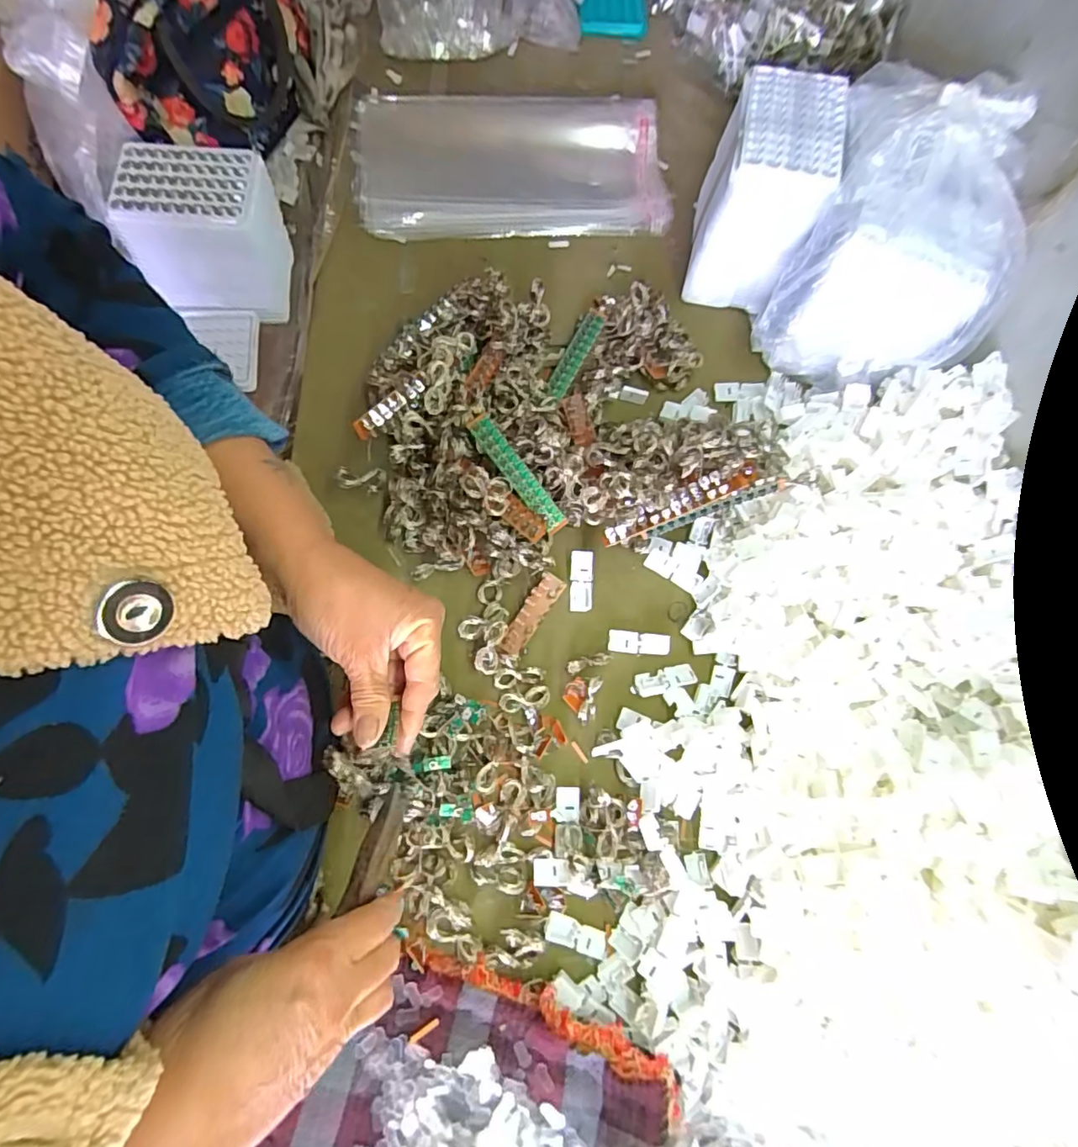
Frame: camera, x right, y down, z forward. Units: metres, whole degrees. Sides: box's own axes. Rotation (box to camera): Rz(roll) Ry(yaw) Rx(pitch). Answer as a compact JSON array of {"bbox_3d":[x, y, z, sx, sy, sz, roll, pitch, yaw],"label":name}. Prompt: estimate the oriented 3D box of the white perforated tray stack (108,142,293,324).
[{"bbox_3d":[-0.333,-0.341,0.562,0.138,0.109,0.104,-3,75,-6],"label":"white perforated tray stack"}]

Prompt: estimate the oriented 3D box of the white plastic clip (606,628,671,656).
[{"bbox_3d":[0.092,0.064,0.505,0.056,0.007,0.020,6,75,0],"label":"white plastic clip"}]

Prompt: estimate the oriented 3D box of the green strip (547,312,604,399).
[{"bbox_3d":[0.036,-0.222,0.566,0.021,0.010,0.104,28,75,3],"label":"green strip"}]

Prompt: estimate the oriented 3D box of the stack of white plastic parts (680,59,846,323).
[{"bbox_3d":[0.211,-0.364,0.541,0.091,0.149,0.134,14,74,-1],"label":"stack of white plastic parts"}]

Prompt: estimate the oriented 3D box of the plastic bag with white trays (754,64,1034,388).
[{"bbox_3d":[0.328,-0.312,0.512,0.170,0.180,0.221,21,74,1],"label":"plastic bag with white trays"}]

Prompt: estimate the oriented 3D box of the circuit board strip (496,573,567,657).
[{"bbox_3d":[-0.007,0.038,0.499,0.022,0.007,0.083,33,75,4],"label":"circuit board strip"}]

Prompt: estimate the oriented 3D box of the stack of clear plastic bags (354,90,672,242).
[{"bbox_3d":[-0.031,-0.459,0.616,0.339,0.031,0.166,-2,75,-5],"label":"stack of clear plastic bags"}]

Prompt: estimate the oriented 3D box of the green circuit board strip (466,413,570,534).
[{"bbox_3d":[-0.020,-0.093,0.507,0.023,0.009,0.127,-39,92,-11],"label":"green circuit board strip"}]

